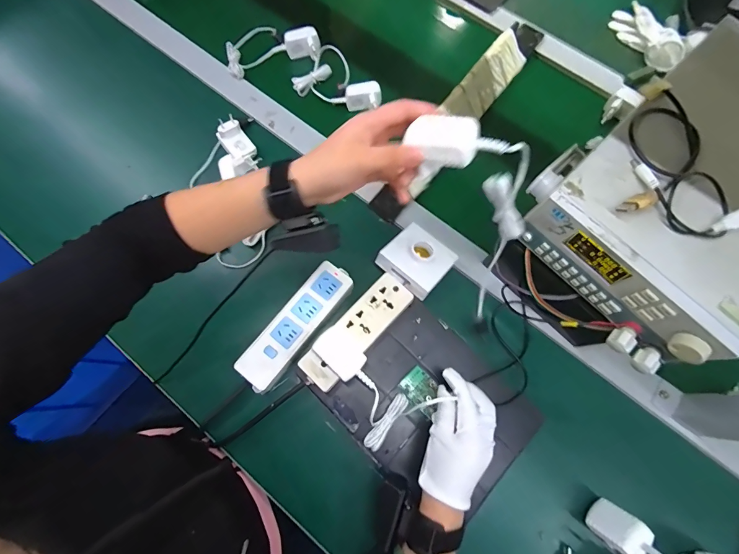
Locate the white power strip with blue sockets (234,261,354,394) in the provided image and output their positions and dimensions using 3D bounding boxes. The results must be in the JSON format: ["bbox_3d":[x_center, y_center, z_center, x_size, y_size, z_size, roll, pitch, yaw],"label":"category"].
[{"bbox_3d":[-0.101,0.068,0.499,0.057,0.028,0.191,38,76,10],"label":"white power strip with blue sockets"}]

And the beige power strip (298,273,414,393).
[{"bbox_3d":[-0.015,0.072,0.474,0.052,0.029,0.168,42,77,11],"label":"beige power strip"}]

